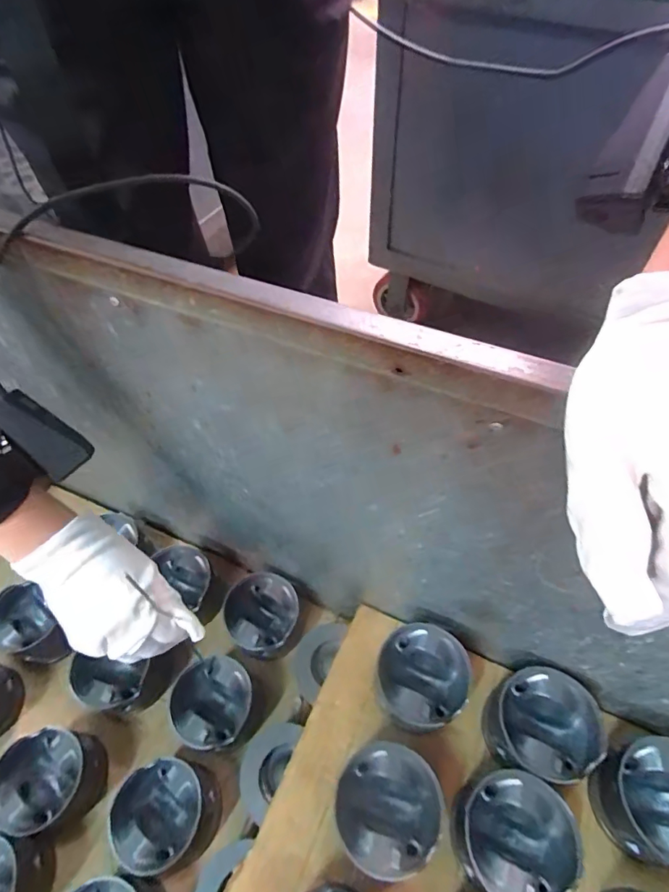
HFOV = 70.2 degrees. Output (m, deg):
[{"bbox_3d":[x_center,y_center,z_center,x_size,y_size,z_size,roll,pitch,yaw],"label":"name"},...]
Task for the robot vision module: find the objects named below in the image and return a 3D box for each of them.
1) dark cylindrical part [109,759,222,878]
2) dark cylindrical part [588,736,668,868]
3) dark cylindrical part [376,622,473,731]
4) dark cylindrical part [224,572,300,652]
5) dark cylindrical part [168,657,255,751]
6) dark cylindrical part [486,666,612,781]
[{"bbox_3d":[-0.166,0.372,0.480,0.089,0.065,0.085,-1,55,1],"label":"dark cylindrical part"},{"bbox_3d":[0.276,0.303,0.408,0.090,0.073,0.087,-1,55,1],"label":"dark cylindrical part"},{"bbox_3d":[0.085,0.229,0.471,0.085,0.069,0.090,-1,55,1],"label":"dark cylindrical part"},{"bbox_3d":[-0.087,0.212,0.593,0.083,0.072,0.090,-1,55,1],"label":"dark cylindrical part"},{"bbox_3d":[-0.134,0.293,0.540,0.085,0.065,0.084,-1,55,1],"label":"dark cylindrical part"},{"bbox_3d":[0.193,0.262,0.445,0.087,0.064,0.085,-1,55,1],"label":"dark cylindrical part"}]

